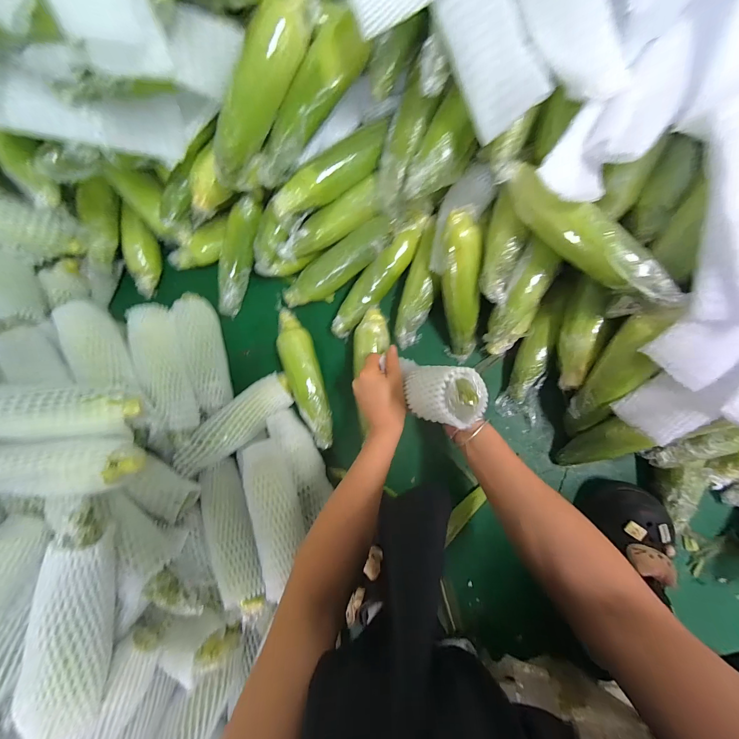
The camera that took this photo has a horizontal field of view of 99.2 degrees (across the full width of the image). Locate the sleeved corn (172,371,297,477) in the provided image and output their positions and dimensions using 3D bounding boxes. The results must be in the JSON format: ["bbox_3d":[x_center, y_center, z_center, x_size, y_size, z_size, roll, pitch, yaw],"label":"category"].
[{"bbox_3d":[-0.217,0.087,0.514,0.203,0.047,0.067,-42,82,-17],"label":"sleeved corn"}]

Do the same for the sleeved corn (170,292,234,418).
[{"bbox_3d":[-0.285,-0.036,0.550,0.059,0.049,0.213,-21,82,1],"label":"sleeved corn"}]

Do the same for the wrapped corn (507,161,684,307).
[{"bbox_3d":[0.249,-0.156,0.356,0.046,0.053,0.228,-44,82,-3],"label":"wrapped corn"}]

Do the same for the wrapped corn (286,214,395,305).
[{"bbox_3d":[-0.054,-0.168,0.521,0.219,0.045,0.048,-31,81,21],"label":"wrapped corn"}]

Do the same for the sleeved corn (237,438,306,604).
[{"bbox_3d":[-0.139,0.203,0.456,0.070,0.054,0.201,-18,66,1],"label":"sleeved corn"}]

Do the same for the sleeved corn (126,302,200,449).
[{"bbox_3d":[-0.330,-0.007,0.499,0.059,0.052,0.225,-20,82,1],"label":"sleeved corn"}]

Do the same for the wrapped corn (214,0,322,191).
[{"bbox_3d":[-0.138,-0.339,0.387,0.048,0.053,0.236,39,113,8],"label":"wrapped corn"}]

